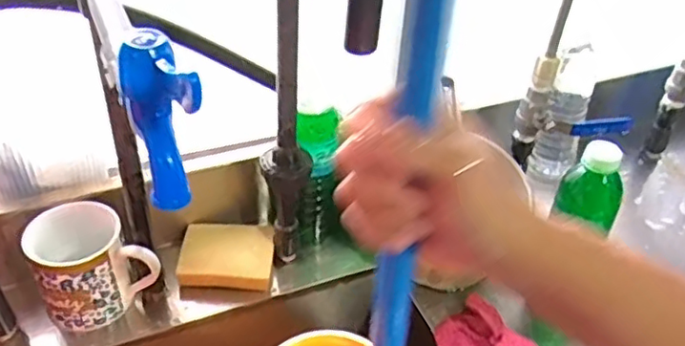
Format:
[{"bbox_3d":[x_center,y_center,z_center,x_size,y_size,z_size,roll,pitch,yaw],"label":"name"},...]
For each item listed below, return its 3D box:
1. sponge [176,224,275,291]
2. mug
[{"bbox_3d":[-0.127,0.091,0.711,0.099,0.025,0.076,1,39,-3],"label":"sponge"},{"bbox_3d":[-0.253,0.096,0.645,0.103,0.104,0.099,-23,46,-29],"label":"mug"}]

